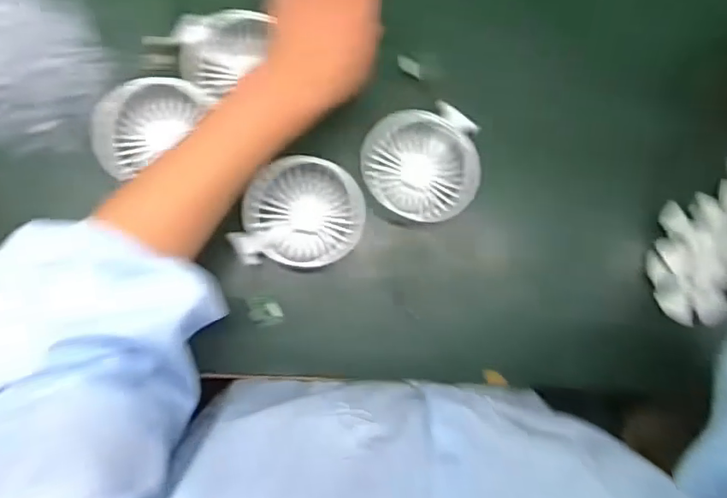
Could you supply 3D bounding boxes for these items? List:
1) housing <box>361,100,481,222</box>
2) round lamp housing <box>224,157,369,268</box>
[{"bbox_3d":[0.048,-0.074,0.470,0.096,0.028,0.095,1,83,-5],"label":"housing"},{"bbox_3d":[-0.051,-0.033,0.458,0.100,0.028,0.093,1,83,-5],"label":"round lamp housing"}]

